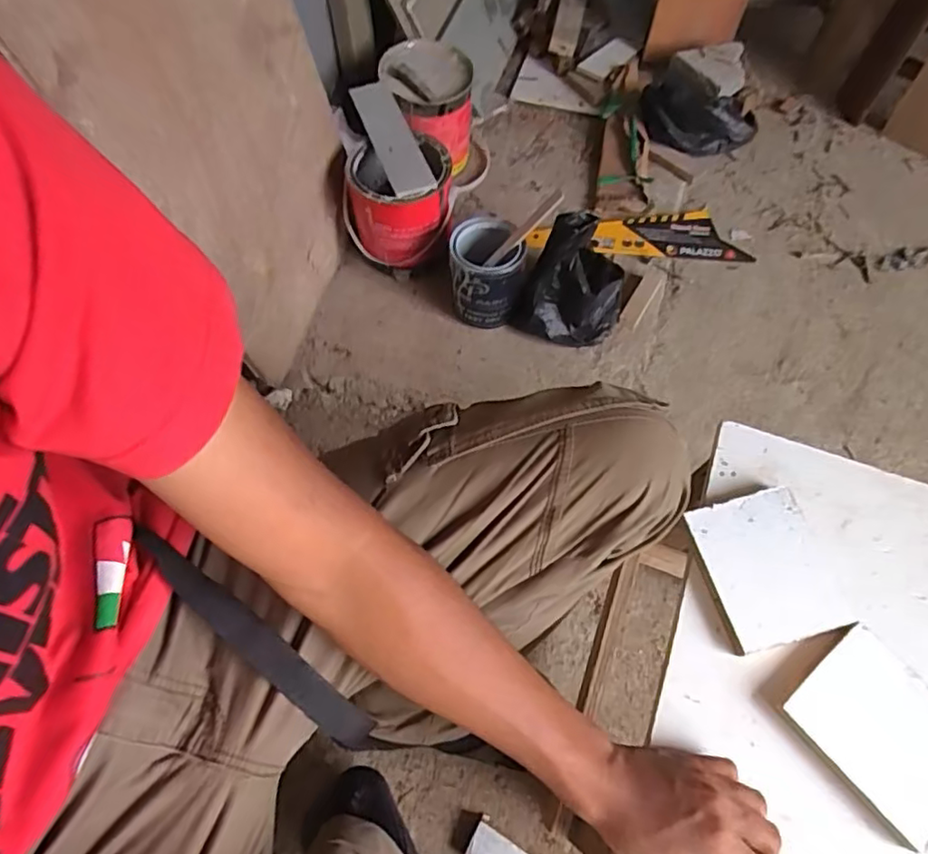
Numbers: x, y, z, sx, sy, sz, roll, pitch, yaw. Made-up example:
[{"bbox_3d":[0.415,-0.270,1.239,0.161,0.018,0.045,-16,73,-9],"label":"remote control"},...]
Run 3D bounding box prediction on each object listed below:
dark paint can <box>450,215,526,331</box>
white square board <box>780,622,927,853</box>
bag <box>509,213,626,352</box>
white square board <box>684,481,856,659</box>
[{"bbox_3d":[0.035,-0.221,0.902,0.103,0.132,0.113,0,63,1],"label":"dark paint can"},{"bbox_3d":[0.320,0.229,0.463,0.102,0.008,0.118,-36,67,-17],"label":"white square board"},{"bbox_3d":[0.164,-0.202,0.892,0.140,0.113,0.148,29,67,15],"label":"bag"},{"bbox_3d":[0.257,0.119,0.519,0.102,0.010,0.120,-13,63,-7],"label":"white square board"}]

